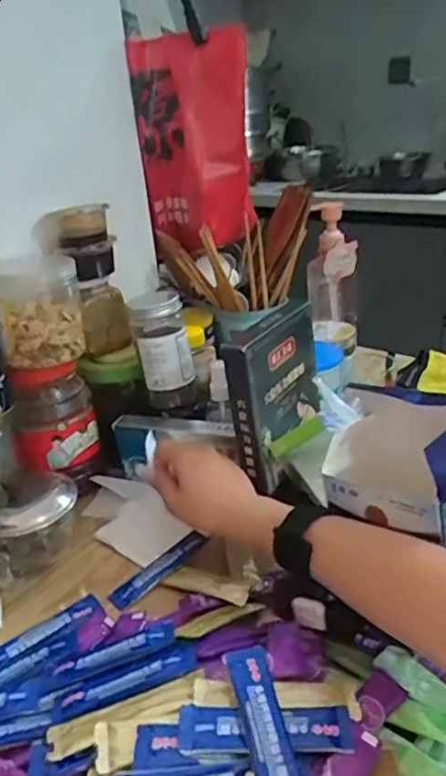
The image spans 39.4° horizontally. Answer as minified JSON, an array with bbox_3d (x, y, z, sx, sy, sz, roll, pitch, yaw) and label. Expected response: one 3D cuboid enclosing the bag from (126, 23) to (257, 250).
[{"bbox_3d":[-0.033,-0.291,0.740,0.127,0.230,0.075,-7,24,-6],"label":"bag"}]

